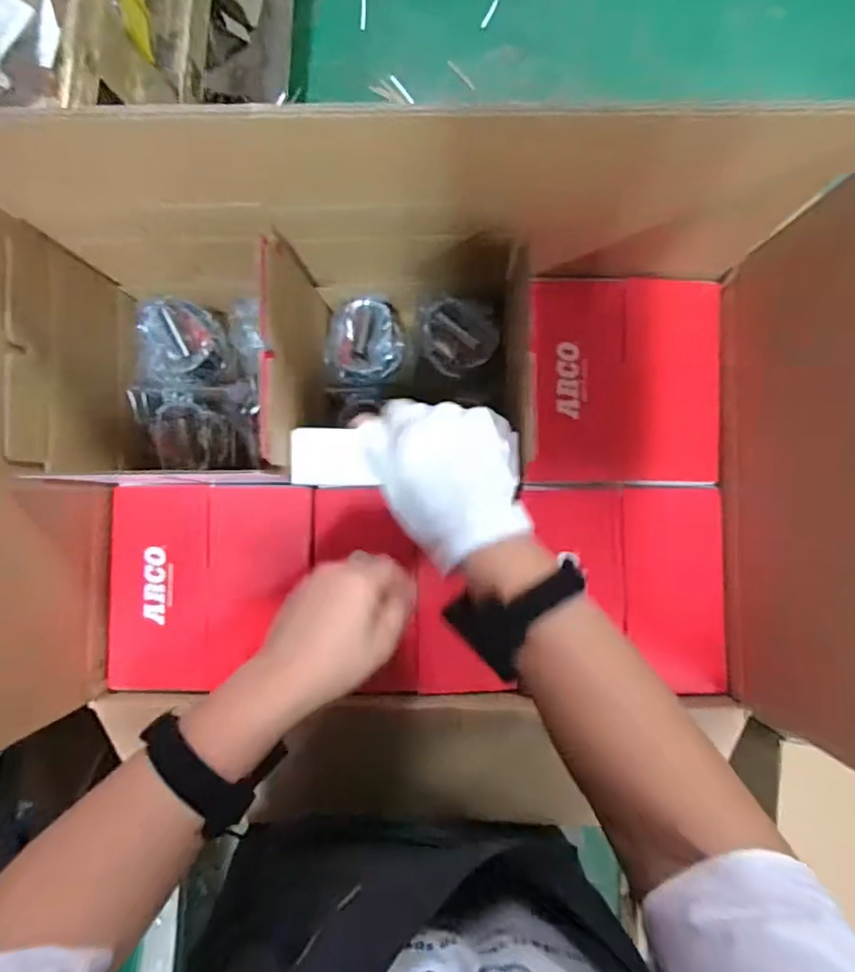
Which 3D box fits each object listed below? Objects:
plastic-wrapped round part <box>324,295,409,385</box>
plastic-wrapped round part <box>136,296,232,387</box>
[{"bbox_3d":[-0.059,-0.135,0.550,0.074,0.051,0.079,0,88,0],"label":"plastic-wrapped round part"},{"bbox_3d":[-0.232,-0.136,0.546,0.075,0.030,0.082,0,88,0],"label":"plastic-wrapped round part"}]

